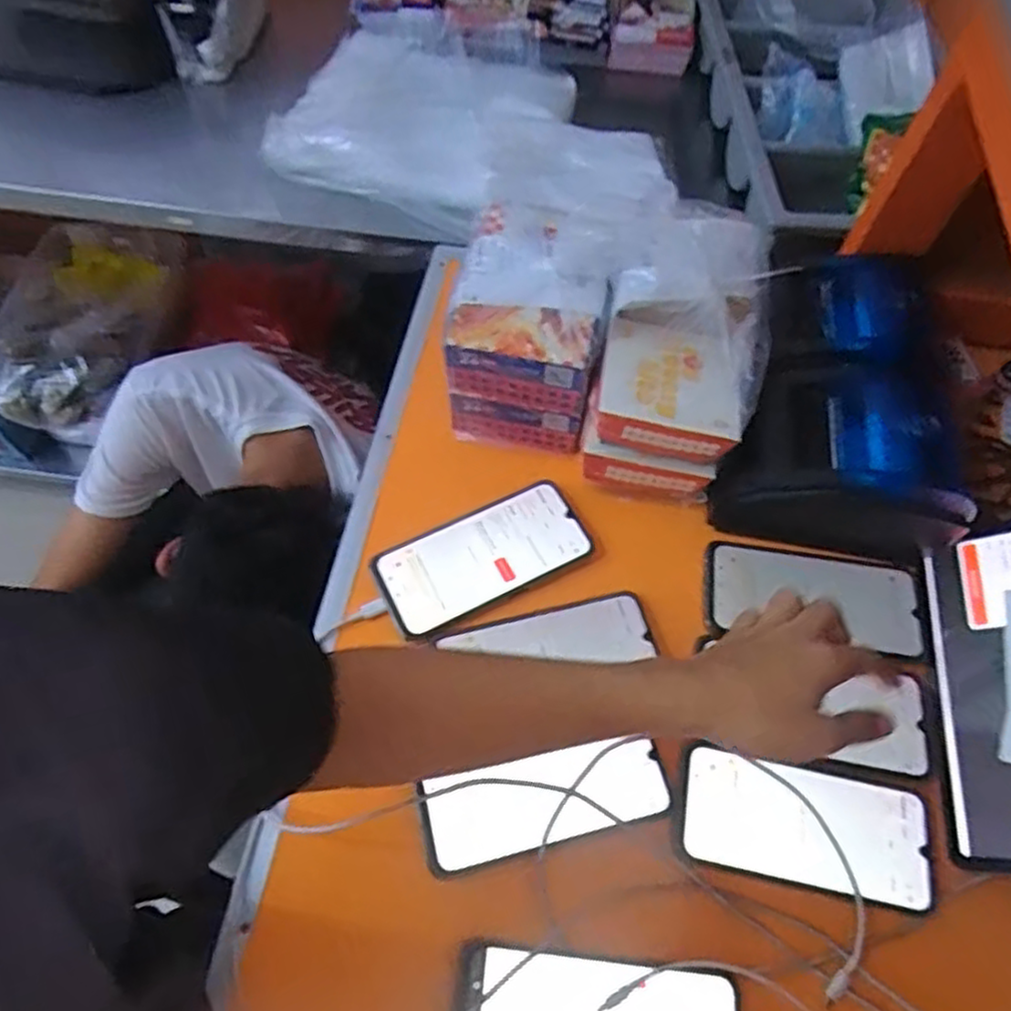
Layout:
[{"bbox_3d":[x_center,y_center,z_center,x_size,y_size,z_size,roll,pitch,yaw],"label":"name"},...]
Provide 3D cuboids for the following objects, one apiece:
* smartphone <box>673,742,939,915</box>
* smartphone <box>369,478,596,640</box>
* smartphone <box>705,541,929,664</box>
[{"bbox_3d":[0.202,0.218,0.484,0.166,0.012,0.078,11,61,5],"label":"smartphone"},{"bbox_3d":[-0.016,0.039,0.572,0.168,0.007,0.078,-24,64,-14],"label":"smartphone"},{"bbox_3d":[0.247,0.072,0.565,0.170,0.015,0.079,10,61,6],"label":"smartphone"}]

